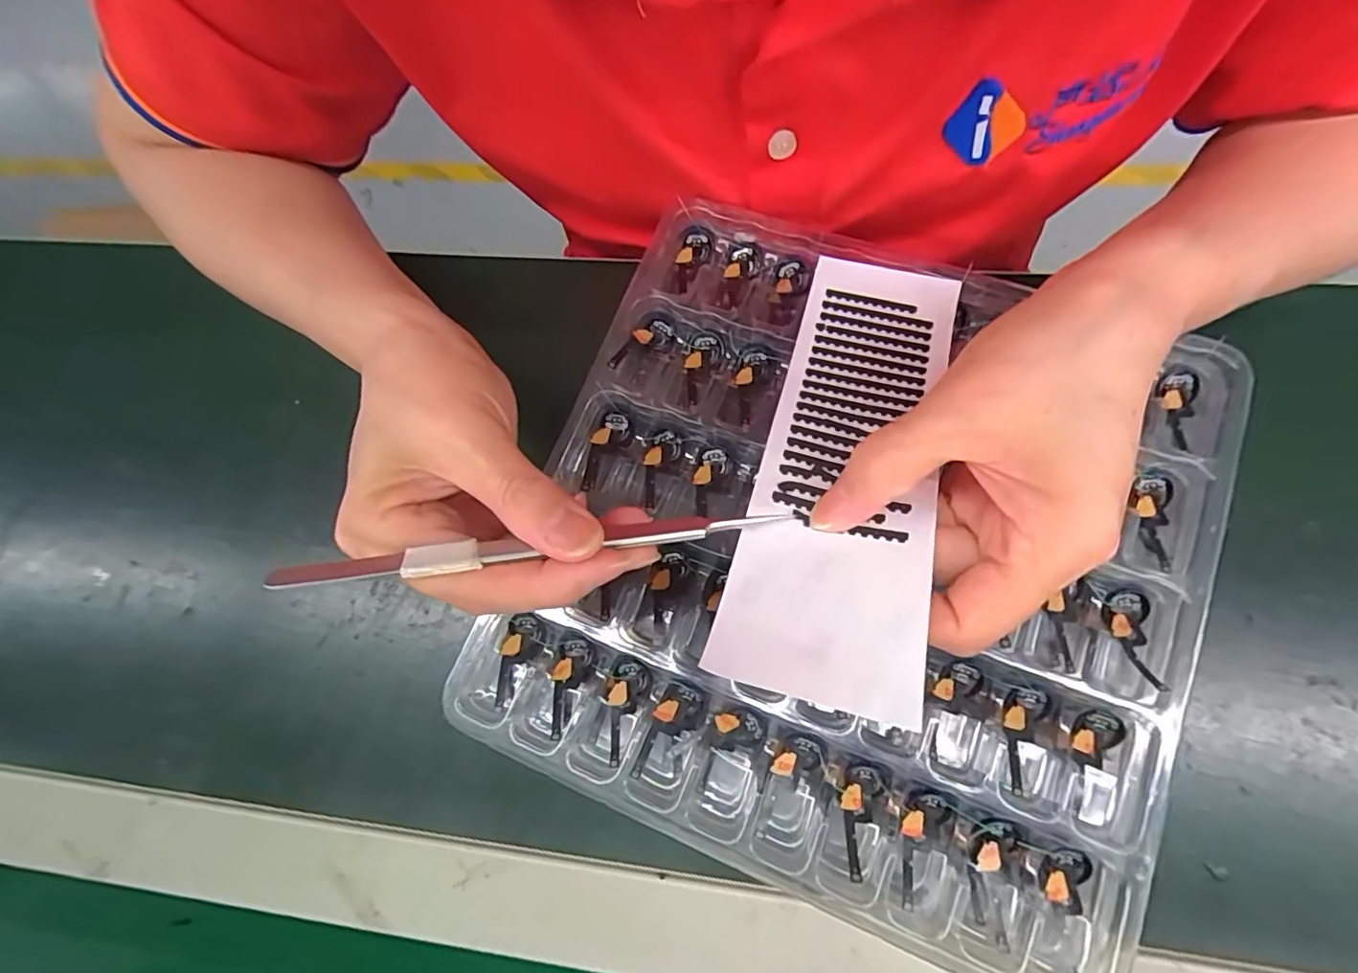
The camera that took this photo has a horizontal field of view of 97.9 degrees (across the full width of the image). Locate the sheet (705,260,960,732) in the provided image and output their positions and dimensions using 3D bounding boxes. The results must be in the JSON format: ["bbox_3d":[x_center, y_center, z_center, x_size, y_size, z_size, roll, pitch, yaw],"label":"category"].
[{"bbox_3d":[0.063,-0.016,0.215,0.060,0.012,0.187,10,57,17],"label":"sheet"}]

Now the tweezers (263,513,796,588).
[{"bbox_3d":[-0.037,0.019,0.182,0.154,0.011,0.007,-6,74,-13],"label":"tweezers"}]

